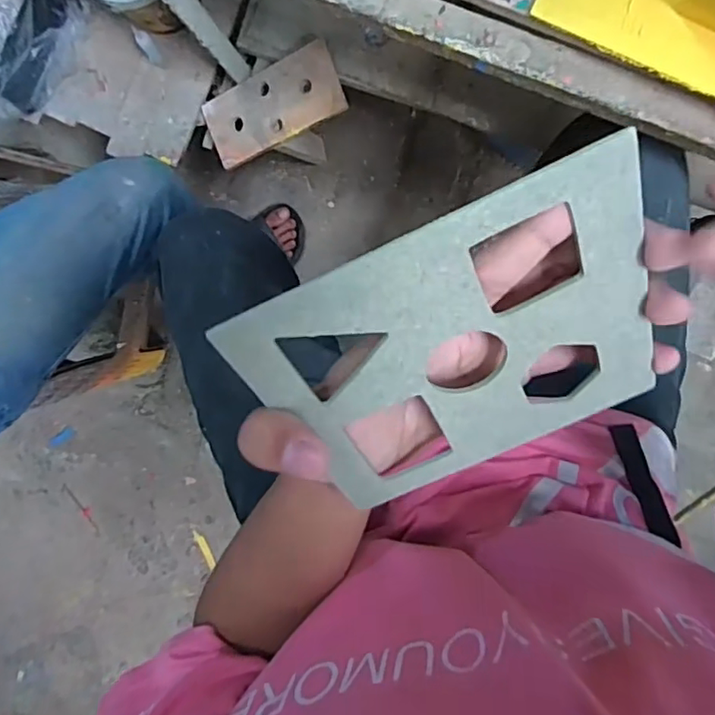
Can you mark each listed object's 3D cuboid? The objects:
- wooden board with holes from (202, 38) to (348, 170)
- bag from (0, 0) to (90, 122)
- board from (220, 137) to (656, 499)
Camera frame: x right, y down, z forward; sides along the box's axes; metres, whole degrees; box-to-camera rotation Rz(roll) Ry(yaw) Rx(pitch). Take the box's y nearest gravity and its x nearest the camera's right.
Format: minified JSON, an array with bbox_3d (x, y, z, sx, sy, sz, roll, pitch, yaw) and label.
[{"bbox_3d":[-0.111,-0.327,0.774,0.189,0.010,0.092,-18,95,22],"label":"wooden board with holes"},{"bbox_3d":[-0.444,-0.408,0.783,0.128,0.035,0.184,19,99,3],"label":"bag"},{"bbox_3d":[0.038,0.002,0.211,0.132,0.004,0.117,-25,134,8],"label":"board"}]

